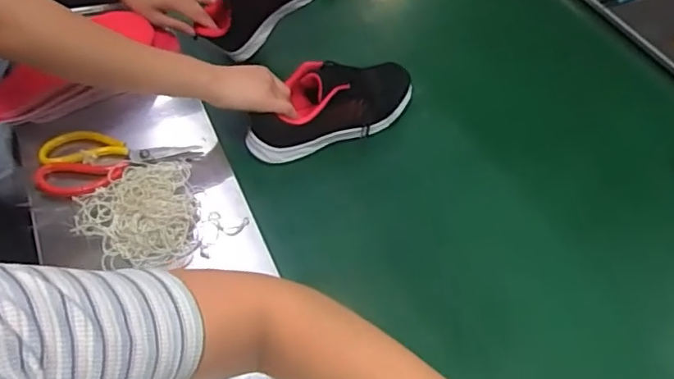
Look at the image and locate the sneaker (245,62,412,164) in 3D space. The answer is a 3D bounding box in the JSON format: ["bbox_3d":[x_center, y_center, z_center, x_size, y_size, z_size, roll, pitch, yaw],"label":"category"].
[{"bbox_3d":[-0.007,-0.119,0.852,0.264,0.104,0.091,-19,55,-21],"label":"sneaker"}]

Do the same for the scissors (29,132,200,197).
[{"bbox_3d":[-0.277,-0.036,0.743,0.197,0.019,0.099,-6,51,-11],"label":"scissors"}]

